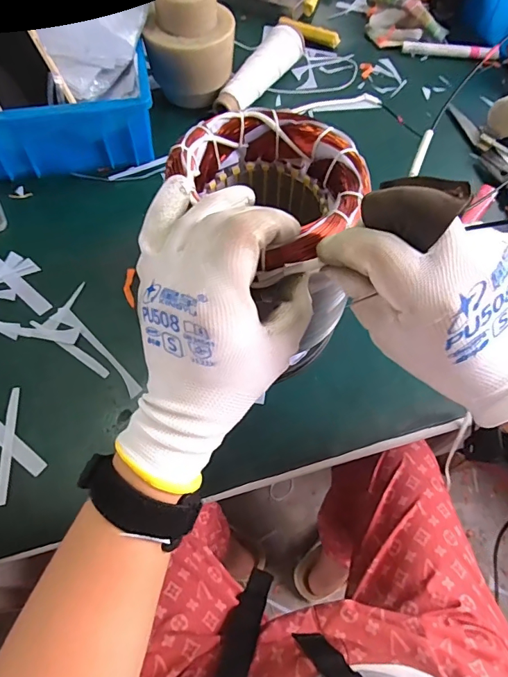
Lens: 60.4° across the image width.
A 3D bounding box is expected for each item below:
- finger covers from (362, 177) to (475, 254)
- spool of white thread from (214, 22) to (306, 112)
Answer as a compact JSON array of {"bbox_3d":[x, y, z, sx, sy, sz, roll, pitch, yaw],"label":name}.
[{"bbox_3d":[0.075,-0.064,0.205,0.039,0.023,0.029,39,68,15],"label":"finger covers"},{"bbox_3d":[0.009,-0.358,0.588,0.046,0.044,0.180,31,64,13],"label":"spool of white thread"}]

